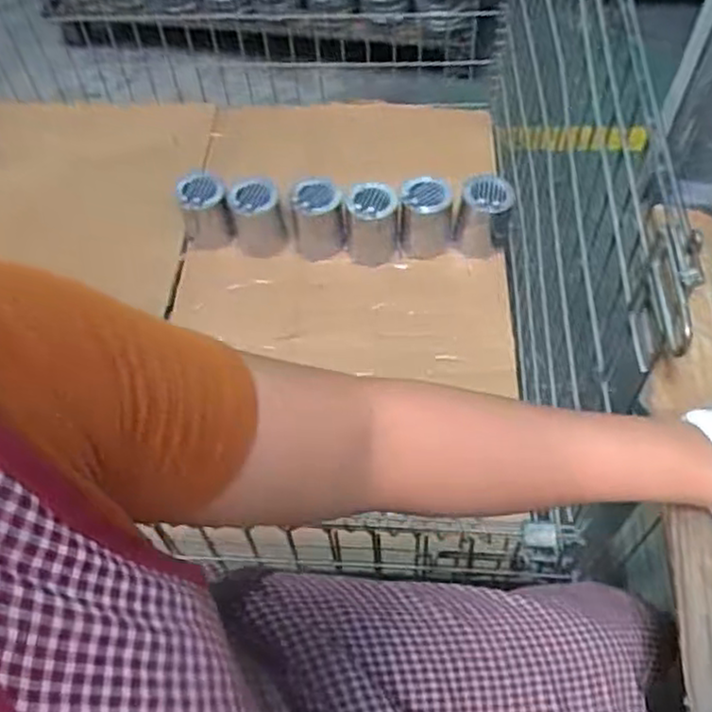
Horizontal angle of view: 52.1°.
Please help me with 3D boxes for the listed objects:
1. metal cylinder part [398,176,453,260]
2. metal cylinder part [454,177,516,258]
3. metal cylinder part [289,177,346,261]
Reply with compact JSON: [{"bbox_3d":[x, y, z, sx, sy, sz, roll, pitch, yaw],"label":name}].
[{"bbox_3d":[0.123,-0.239,1.276,0.091,0.141,0.077,-5,57,1],"label":"metal cylinder part"},{"bbox_3d":[0.232,-0.245,1.288,0.092,0.122,0.093,16,59,14],"label":"metal cylinder part"},{"bbox_3d":[-0.069,-0.245,1.291,0.091,0.144,0.074,-9,57,-2],"label":"metal cylinder part"}]

